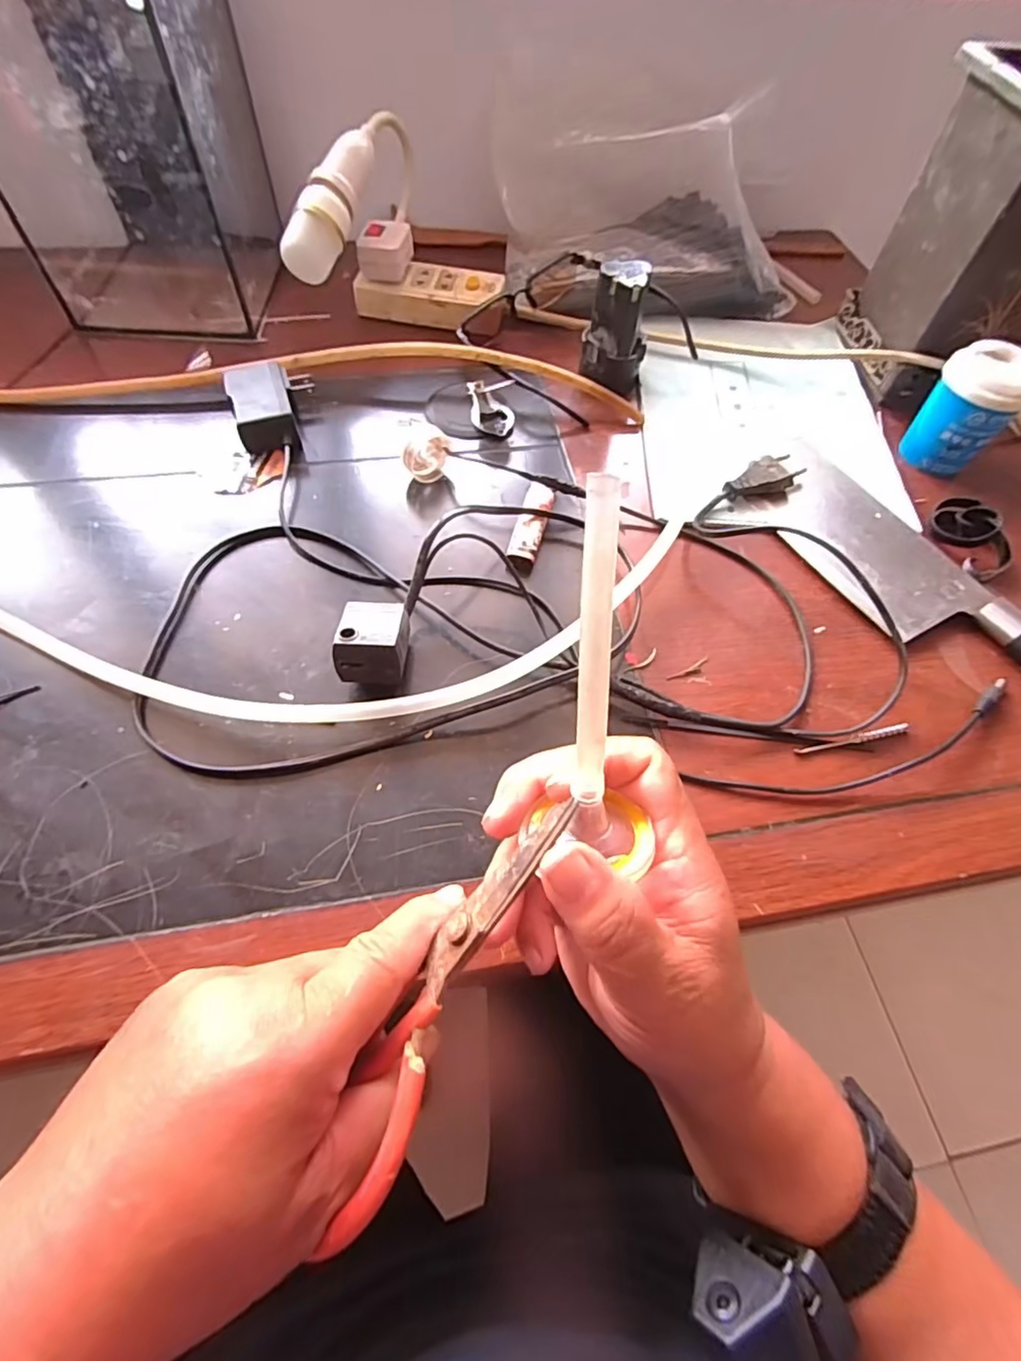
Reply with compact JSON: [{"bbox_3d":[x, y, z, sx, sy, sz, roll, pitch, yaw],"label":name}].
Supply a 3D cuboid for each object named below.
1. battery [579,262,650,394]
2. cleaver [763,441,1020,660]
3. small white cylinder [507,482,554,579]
[{"bbox_3d":[0.084,-0.272,0.453,0.052,0.077,0.049,11,61,3],"label":"battery"},{"bbox_3d":[0.276,-0.057,0.376,0.090,0.023,0.276,-33,68,-19],"label":"cleaver"},{"bbox_3d":[0.014,-0.105,0.399,0.020,0.013,0.079,13,61,4],"label":"small white cylinder"}]

